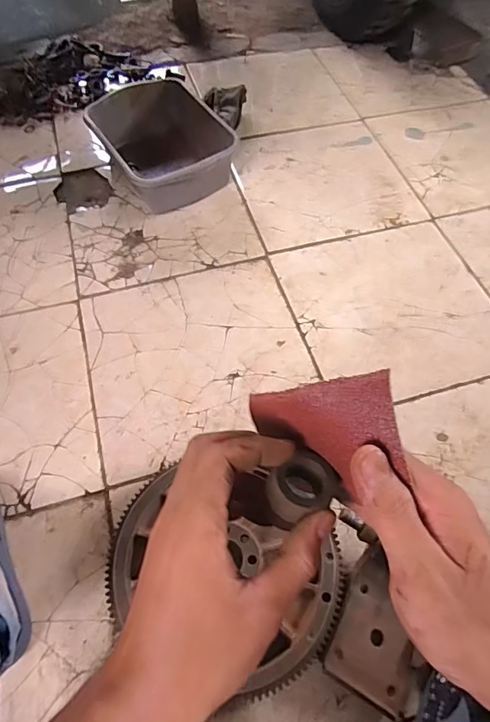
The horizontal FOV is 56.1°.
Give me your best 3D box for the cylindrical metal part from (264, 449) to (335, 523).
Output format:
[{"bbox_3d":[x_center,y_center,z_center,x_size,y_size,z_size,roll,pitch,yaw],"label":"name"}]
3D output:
[{"bbox_3d":[0.029,0.063,0.233,0.035,0.011,0.029,-33,65,-17],"label":"cylindrical metal part"}]

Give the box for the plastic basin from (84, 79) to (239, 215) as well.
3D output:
[{"bbox_3d":[-0.193,-0.514,1.099,0.280,0.126,0.318,-19,62,-10],"label":"plastic basin"}]

